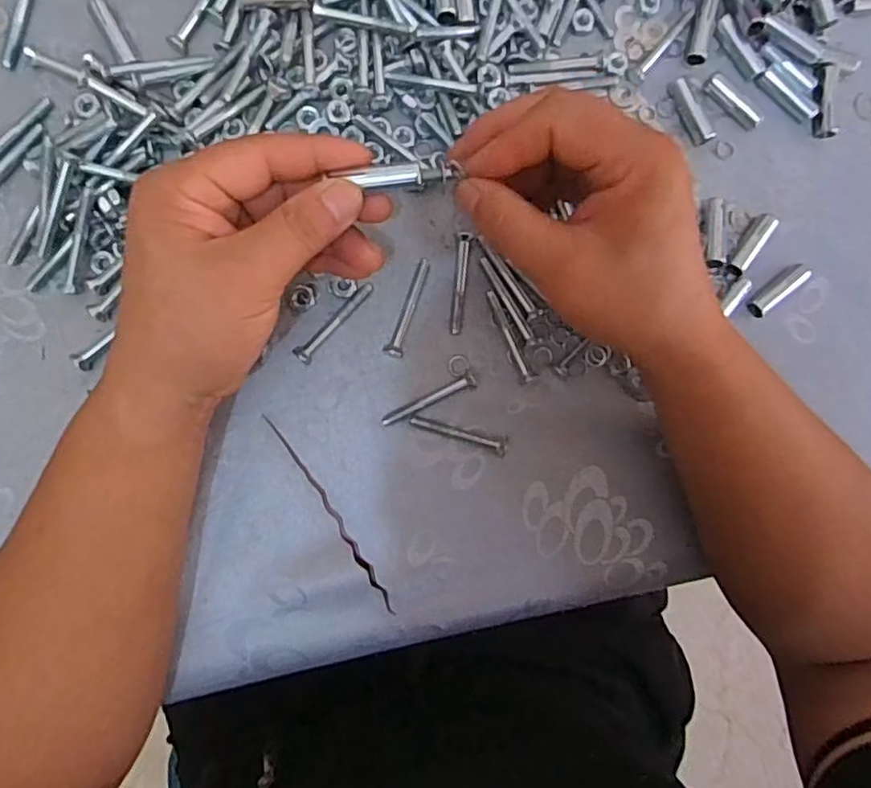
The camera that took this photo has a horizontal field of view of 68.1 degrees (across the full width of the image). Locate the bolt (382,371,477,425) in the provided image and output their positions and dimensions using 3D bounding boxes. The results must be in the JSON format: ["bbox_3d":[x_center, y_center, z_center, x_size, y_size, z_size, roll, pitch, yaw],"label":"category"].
[{"bbox_3d":[-0.004,0.003,0.356,0.054,0.008,0.008,-26,92,-6],"label":"bolt"}]

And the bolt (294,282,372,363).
[{"bbox_3d":[-0.055,-0.039,0.352,0.009,0.008,0.056,44,85,-3],"label":"bolt"}]

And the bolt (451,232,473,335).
[{"bbox_3d":[0.014,-0.062,0.360,0.007,0.004,0.056,5,88,-6],"label":"bolt"}]

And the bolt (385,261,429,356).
[{"bbox_3d":[-0.015,-0.048,0.356,0.010,0.007,0.057,17,87,-5],"label":"bolt"}]

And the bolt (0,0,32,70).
[{"bbox_3d":[-0.219,-0.200,0.340,0.008,0.005,0.058,14,88,-5],"label":"bolt"}]

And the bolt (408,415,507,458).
[{"bbox_3d":[0.013,0.021,0.356,0.055,0.011,0.011,20,87,-5],"label":"bolt"}]

